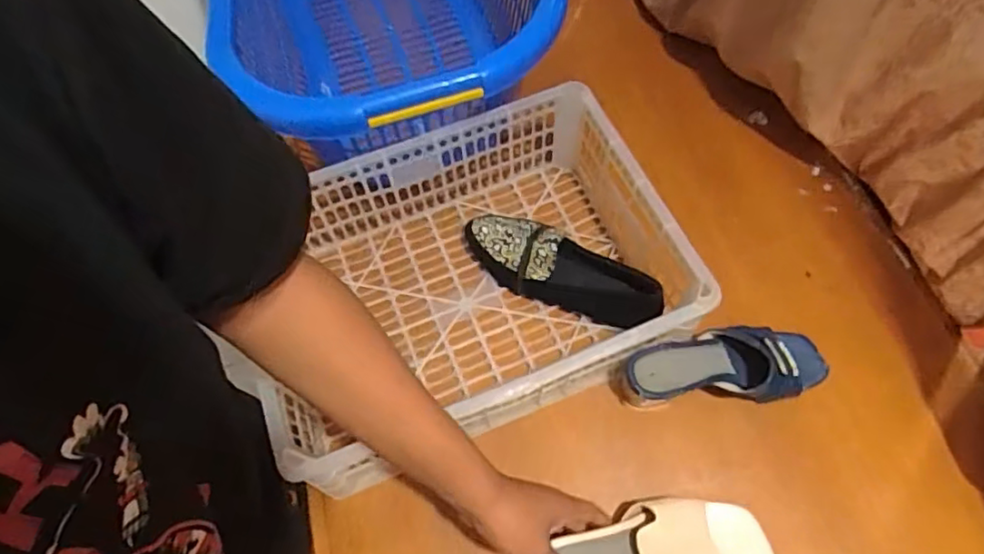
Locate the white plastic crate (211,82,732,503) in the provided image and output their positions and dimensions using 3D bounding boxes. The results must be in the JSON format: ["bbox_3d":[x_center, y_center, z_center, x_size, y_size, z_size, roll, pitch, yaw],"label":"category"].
[{"bbox_3d":[-0.026,0.001,0.683,0.423,0.141,0.317,-22,65,-8],"label":"white plastic crate"}]

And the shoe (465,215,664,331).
[{"bbox_3d":[0.080,-0.009,0.727,0.251,0.055,0.083,21,67,13],"label":"shoe"}]

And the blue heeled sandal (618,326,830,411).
[{"bbox_3d":[0.258,0.095,0.665,0.223,0.060,0.084,-3,64,2],"label":"blue heeled sandal"}]

